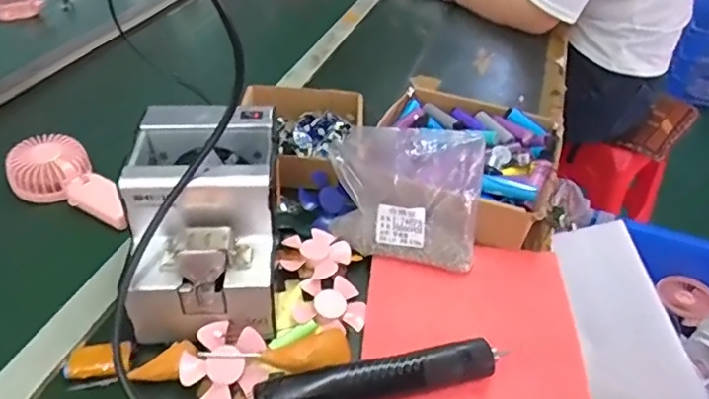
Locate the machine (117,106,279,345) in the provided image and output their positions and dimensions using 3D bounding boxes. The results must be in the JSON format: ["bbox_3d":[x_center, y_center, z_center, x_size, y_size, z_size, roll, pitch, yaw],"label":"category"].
[{"bbox_3d":[-0.137,0.023,0.518,0.128,0.143,0.187,-3,39,-6],"label":"machine"}]

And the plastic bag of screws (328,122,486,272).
[{"bbox_3d":[0.051,-0.012,0.584,0.165,0.129,0.103,12,40,12],"label":"plastic bag of screws"}]

